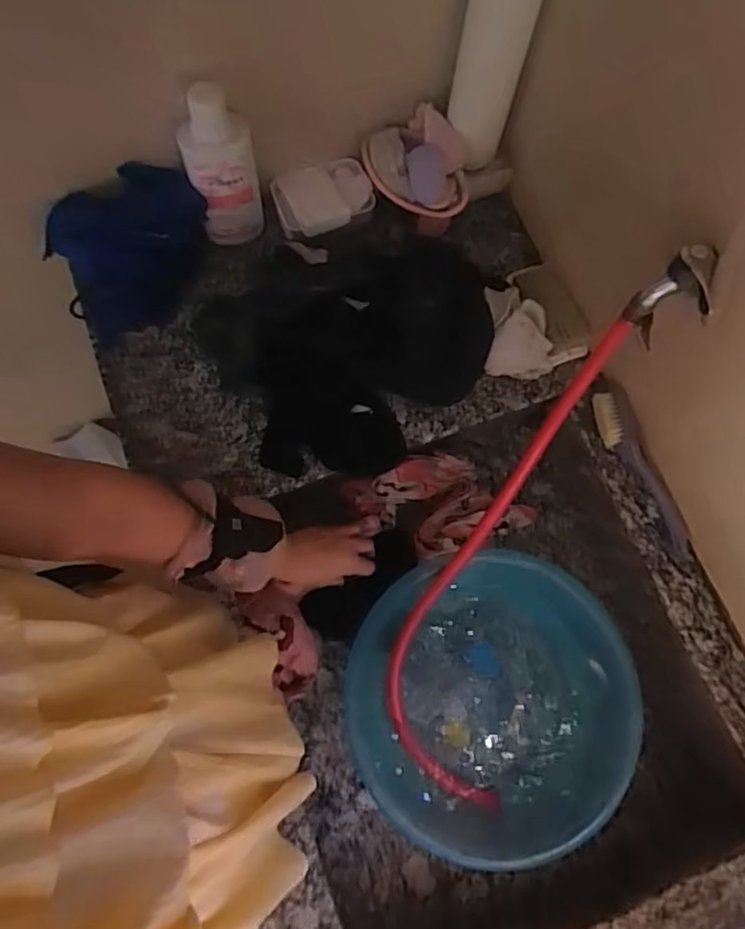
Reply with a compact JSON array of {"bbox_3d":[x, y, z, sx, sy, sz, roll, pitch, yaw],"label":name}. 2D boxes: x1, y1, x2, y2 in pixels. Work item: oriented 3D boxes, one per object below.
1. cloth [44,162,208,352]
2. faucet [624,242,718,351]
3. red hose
[{"bbox_3d":[-0.286,-0.260,0.748,0.191,0.122,0.125,-40,78,-12],"label":"cloth"},{"bbox_3d":[0.279,-0.152,0.562,0.047,0.092,0.055,-34,77,-11],"label":"faucet"},{"bbox_3d":[0.163,0.121,0.726,0.184,0.086,0.582,22,106,5],"label":"red hose"}]

